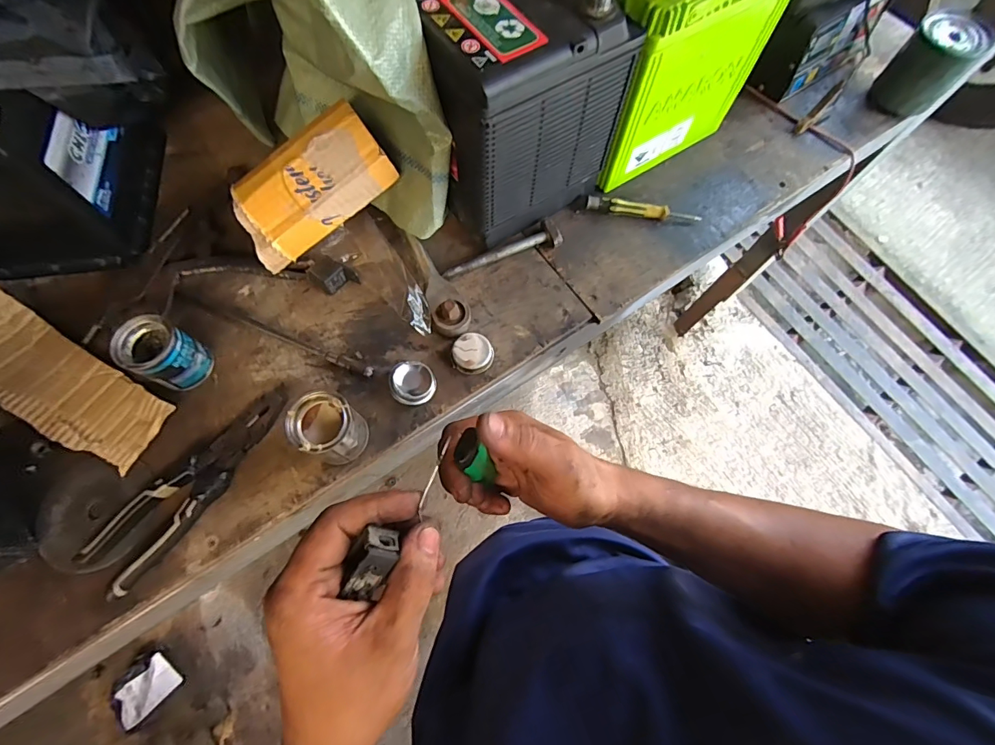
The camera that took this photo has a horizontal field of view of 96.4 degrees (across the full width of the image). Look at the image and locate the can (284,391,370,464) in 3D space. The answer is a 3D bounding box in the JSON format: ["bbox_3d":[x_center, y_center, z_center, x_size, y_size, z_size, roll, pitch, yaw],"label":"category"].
[{"bbox_3d":[-0.152,0.053,0.406,0.052,0.065,0.051,1,69,-1],"label":"can"}]

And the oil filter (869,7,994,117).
[{"bbox_3d":[0.560,-0.402,0.573,0.073,0.093,0.076,-40,75,-15],"label":"oil filter"}]

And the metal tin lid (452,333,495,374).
[{"bbox_3d":[-0.025,-0.020,0.464,0.042,0.014,0.041,1,69,-1],"label":"metal tin lid"}]

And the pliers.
[{"bbox_3d":[-0.275,0.096,0.410,0.055,0.022,0.205,37,73,12],"label":"pliers"}]

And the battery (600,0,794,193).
[{"bbox_3d":[0.173,-0.348,0.491,0.198,0.204,0.130,-33,73,-13],"label":"battery"}]

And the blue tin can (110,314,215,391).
[{"bbox_3d":[-0.322,-0.018,0.430,0.055,0.063,0.051,1,69,-1],"label":"blue tin can"}]

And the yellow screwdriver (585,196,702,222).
[{"bbox_3d":[0.175,-0.194,0.530,0.135,0.020,0.016,6,69,1],"label":"yellow screwdriver"}]

